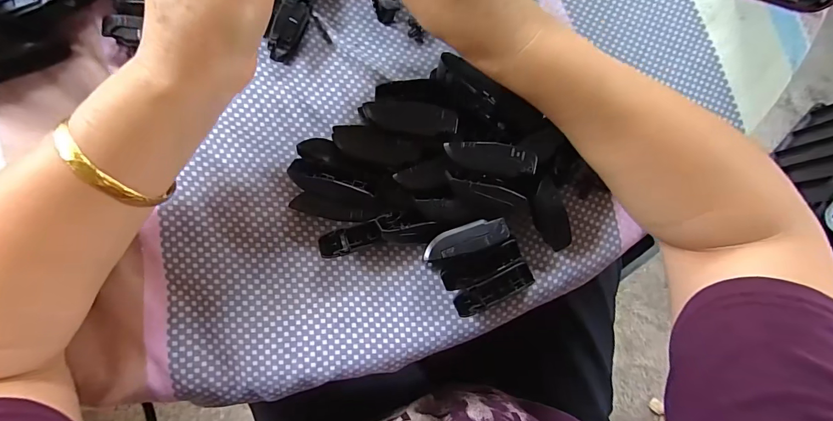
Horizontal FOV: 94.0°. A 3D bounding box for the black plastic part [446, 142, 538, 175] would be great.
[{"bbox_3d":[0.044,-0.030,0.225,0.053,0.005,0.016,4,83,-5],"label":"black plastic part"}]

